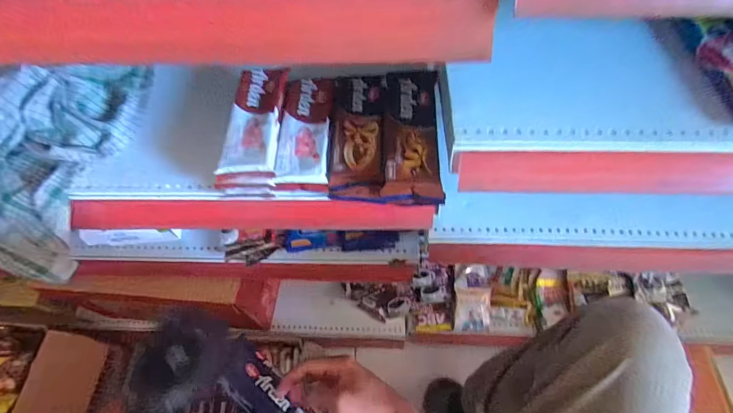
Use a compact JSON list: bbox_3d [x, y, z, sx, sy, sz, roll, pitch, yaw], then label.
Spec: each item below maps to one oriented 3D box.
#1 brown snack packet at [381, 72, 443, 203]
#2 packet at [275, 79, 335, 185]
[{"bbox_3d":[0.052,-0.089,0.413,0.061,0.022,0.177,2,61,3],"label":"brown snack packet"},{"bbox_3d":[-0.073,-0.098,0.437,0.059,0.010,0.161,-1,61,1],"label":"packet"}]

